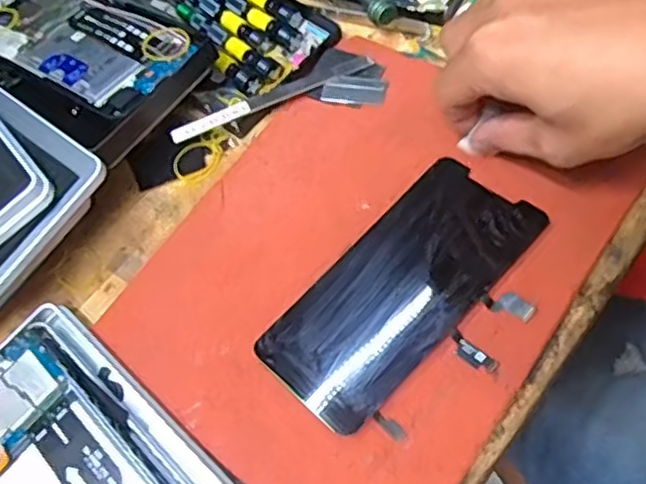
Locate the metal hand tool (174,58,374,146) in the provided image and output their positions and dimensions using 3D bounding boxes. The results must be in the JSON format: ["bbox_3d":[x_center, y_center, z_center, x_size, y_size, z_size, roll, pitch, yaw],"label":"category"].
[{"bbox_3d":[-0.031,-0.088,0.413,0.130,0.004,0.012,-23,66,-8],"label":"metal hand tool"}]

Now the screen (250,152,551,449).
[{"bbox_3d":[0.046,0.027,0.335,0.089,0.005,0.147,37,74,30],"label":"screen"}]

